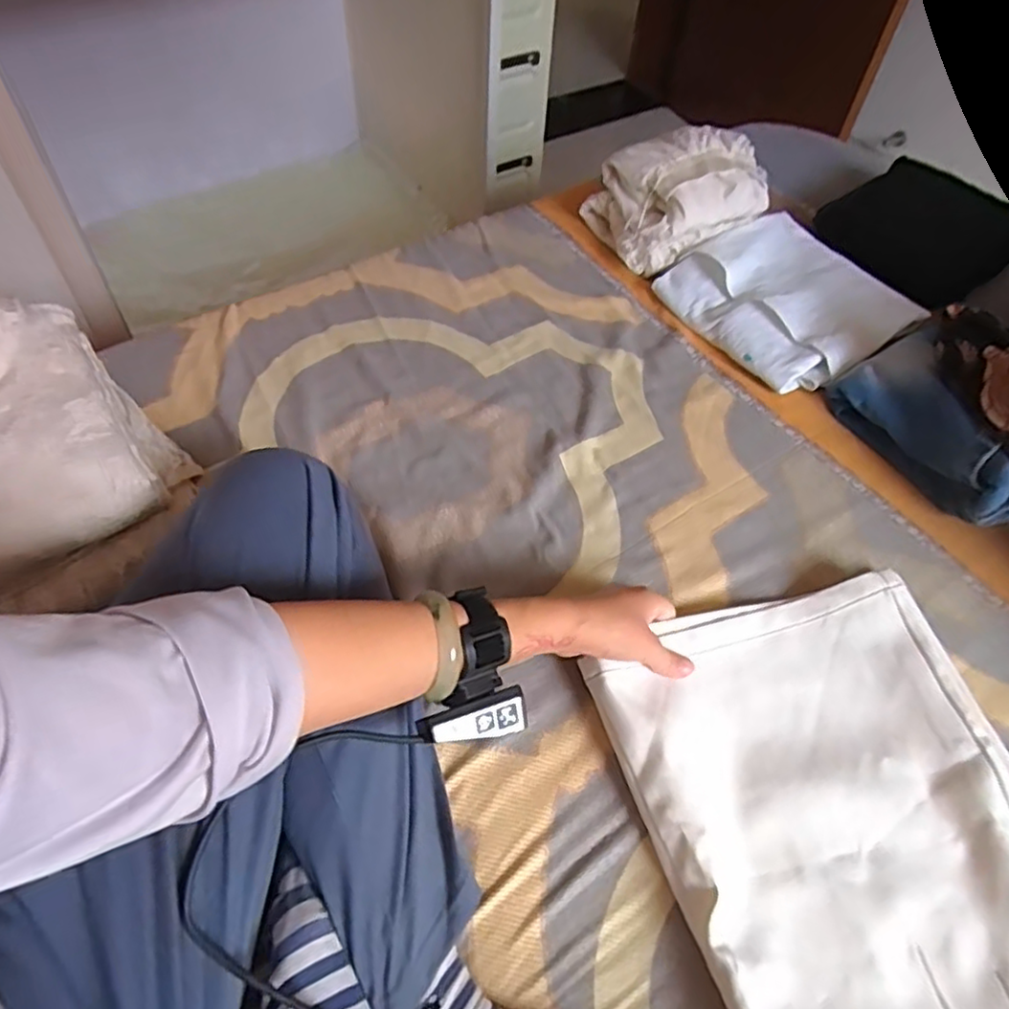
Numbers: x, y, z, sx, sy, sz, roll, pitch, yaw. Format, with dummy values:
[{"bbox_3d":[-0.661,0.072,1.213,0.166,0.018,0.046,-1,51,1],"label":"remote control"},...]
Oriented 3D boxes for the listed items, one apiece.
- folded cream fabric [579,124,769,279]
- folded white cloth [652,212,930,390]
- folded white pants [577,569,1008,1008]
[{"bbox_3d":[0.232,-0.395,0.869,0.208,0.118,0.140,-14,55,-14],"label":"folded cream fabric"},{"bbox_3d":[0.356,-0.257,0.817,0.255,0.051,0.240,-27,59,-21],"label":"folded white cloth"},{"bbox_3d":[0.256,0.258,0.440,0.275,0.054,0.433,-11,55,-9],"label":"folded white pants"}]

